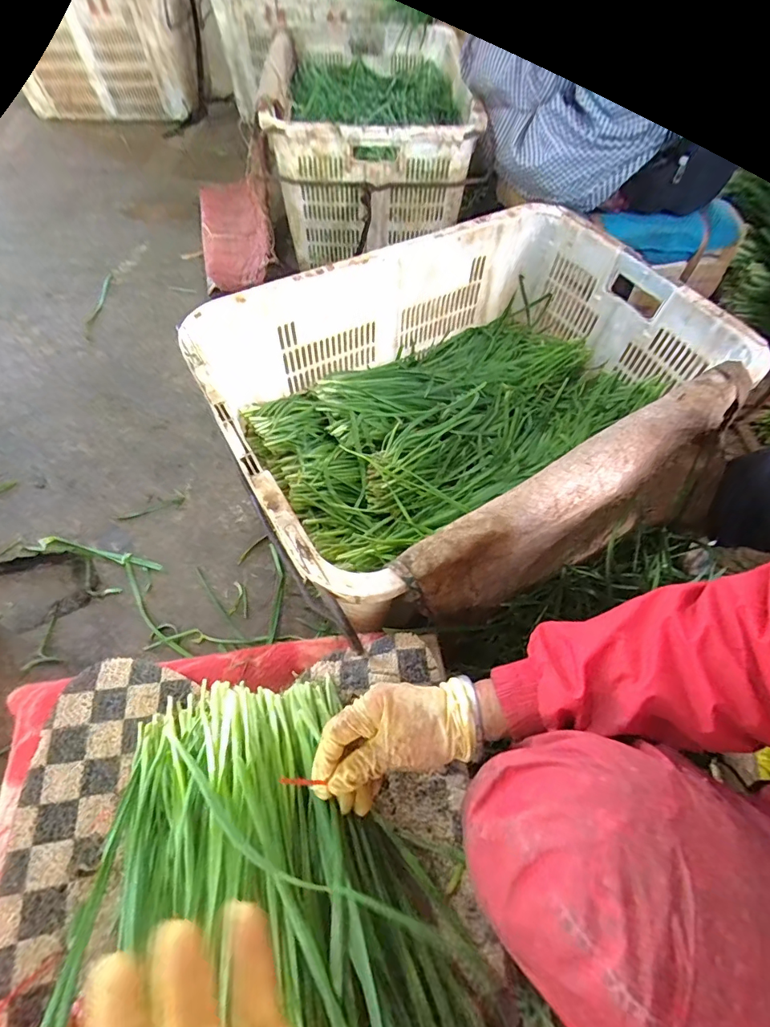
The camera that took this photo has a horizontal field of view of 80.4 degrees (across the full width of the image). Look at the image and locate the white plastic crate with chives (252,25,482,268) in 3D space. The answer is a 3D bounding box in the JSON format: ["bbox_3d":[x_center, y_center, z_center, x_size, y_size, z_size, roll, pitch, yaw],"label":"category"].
[{"bbox_3d":[-0.021,-1.012,1.230,0.472,0.291,0.692,3,59,0],"label":"white plastic crate with chives"}]

